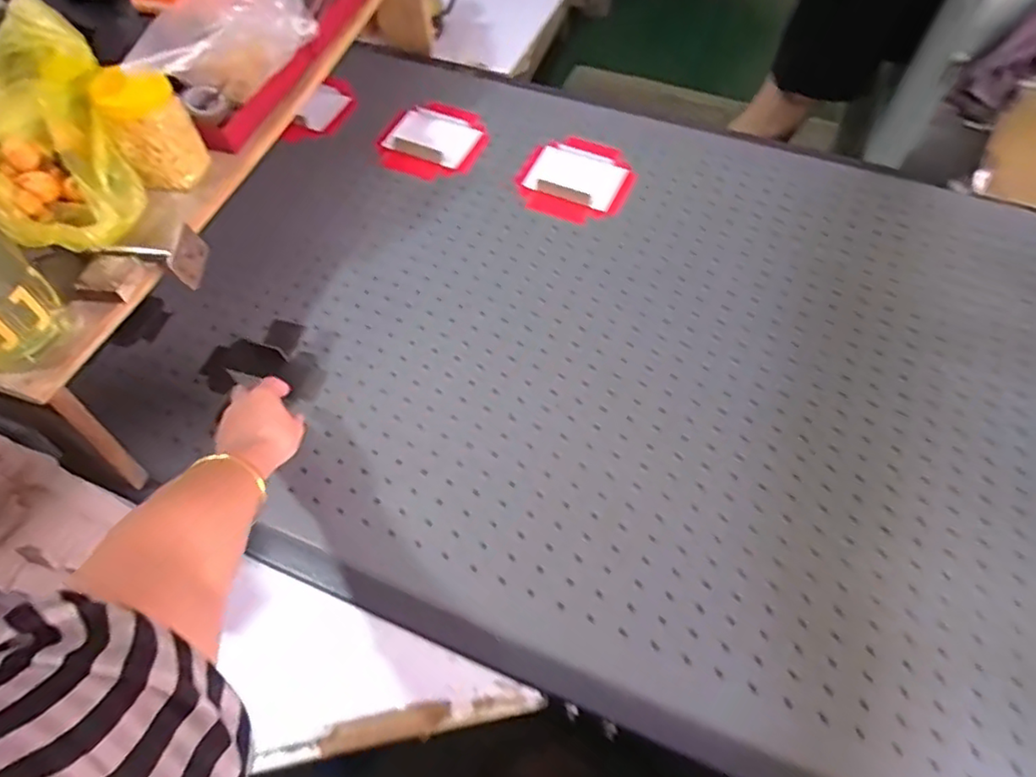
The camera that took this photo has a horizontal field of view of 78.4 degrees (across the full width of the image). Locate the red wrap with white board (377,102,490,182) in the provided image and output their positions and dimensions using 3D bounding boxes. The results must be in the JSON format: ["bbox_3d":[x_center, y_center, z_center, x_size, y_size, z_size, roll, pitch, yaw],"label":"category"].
[{"bbox_3d":[-0.126,-0.383,0.975,0.153,0.012,0.178,21,62,13],"label":"red wrap with white board"}]

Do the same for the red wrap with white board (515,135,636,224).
[{"bbox_3d":[0.084,-0.307,0.920,0.159,0.007,0.162,21,62,13],"label":"red wrap with white board"}]

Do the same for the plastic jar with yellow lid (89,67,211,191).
[{"bbox_3d":[-0.373,-0.266,0.646,0.074,0.114,0.062,-33,64,-17],"label":"plastic jar with yellow lid"}]

